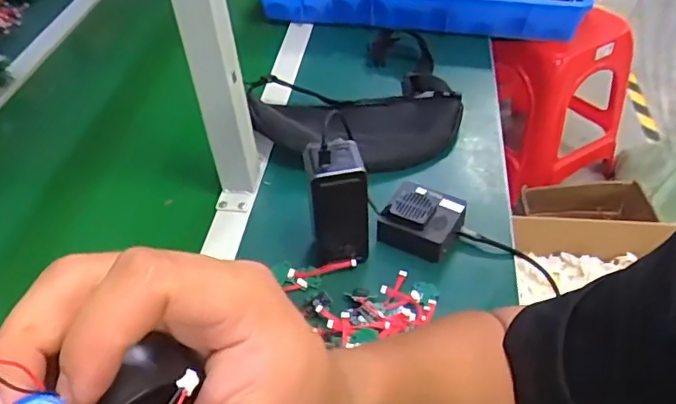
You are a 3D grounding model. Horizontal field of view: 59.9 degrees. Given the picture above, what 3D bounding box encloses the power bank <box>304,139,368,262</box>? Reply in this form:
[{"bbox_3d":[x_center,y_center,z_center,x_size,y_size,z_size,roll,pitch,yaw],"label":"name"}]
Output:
[{"bbox_3d":[0.000,0.003,0.591,0.053,0.137,0.059,-9,44,-5],"label":"power bank"}]

